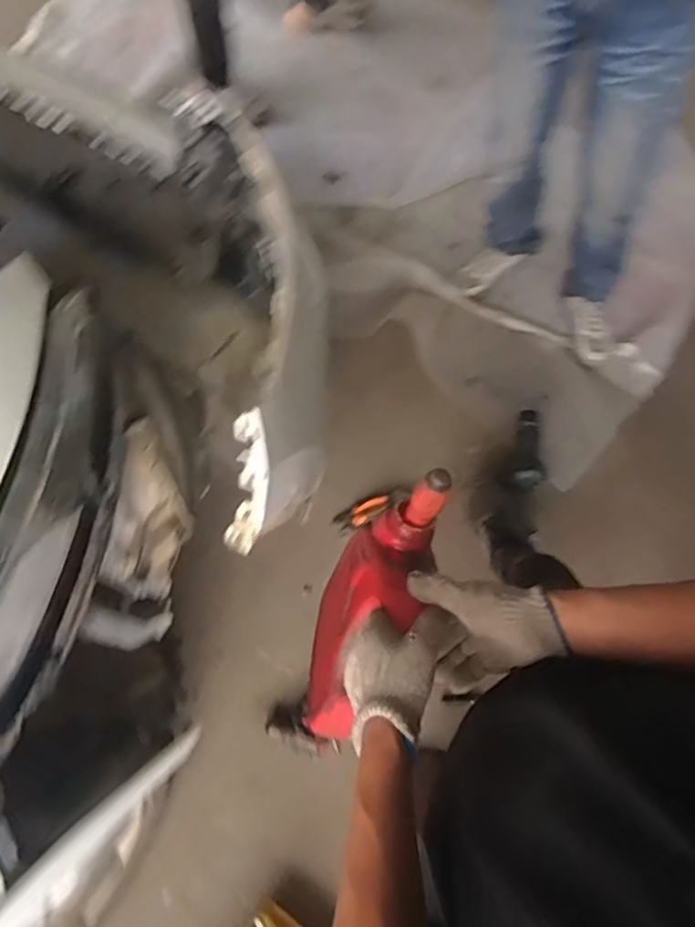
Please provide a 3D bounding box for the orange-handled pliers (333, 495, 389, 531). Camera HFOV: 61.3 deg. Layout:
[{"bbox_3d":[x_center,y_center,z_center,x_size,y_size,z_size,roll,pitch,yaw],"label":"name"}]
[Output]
[{"bbox_3d":[0.039,0.123,1.453,0.146,0.023,0.048,-24,89,-13],"label":"orange-handled pliers"}]

